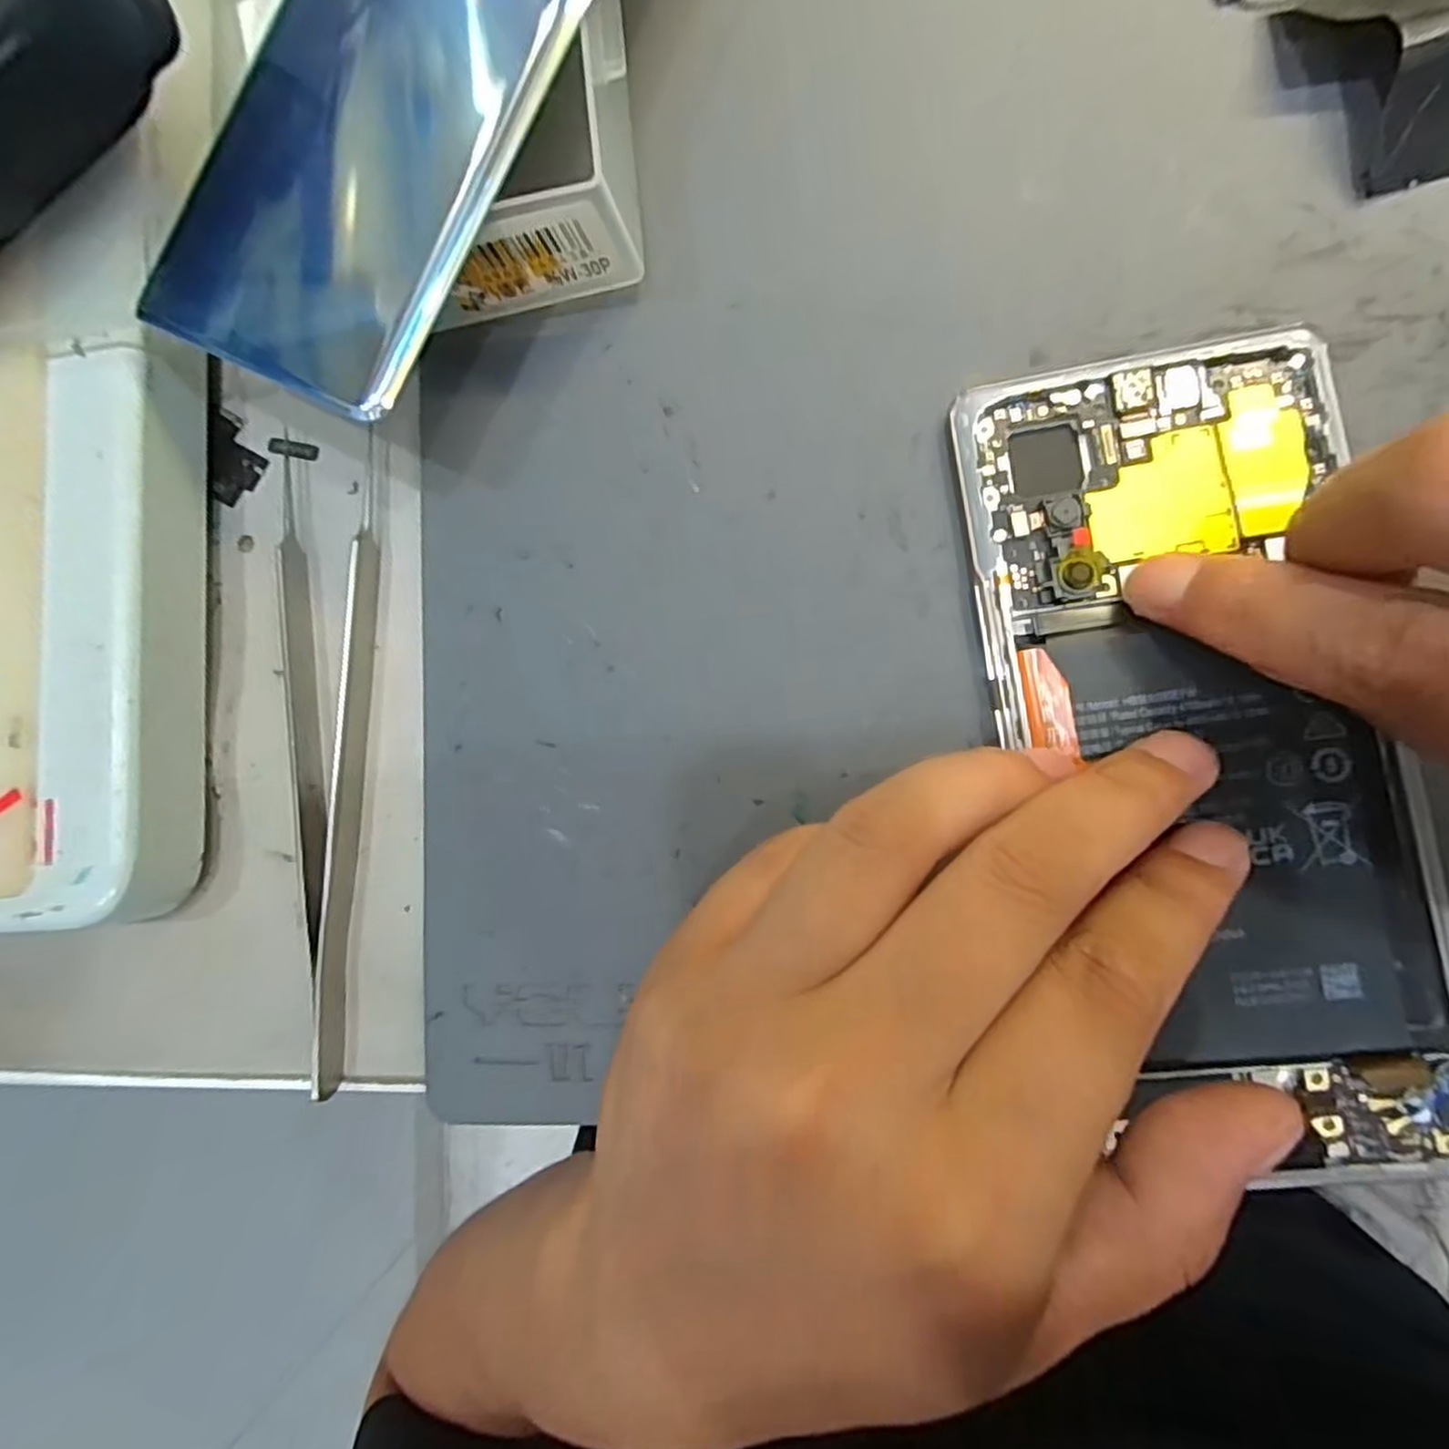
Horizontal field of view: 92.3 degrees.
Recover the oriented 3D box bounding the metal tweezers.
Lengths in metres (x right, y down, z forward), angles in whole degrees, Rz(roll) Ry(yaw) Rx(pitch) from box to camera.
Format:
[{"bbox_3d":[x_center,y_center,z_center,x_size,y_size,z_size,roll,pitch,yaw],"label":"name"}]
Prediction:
[{"bbox_3d":[-0.096,0.008,0.163,0.022,0.006,0.148,-2,86,8],"label":"metal tweezers"}]

